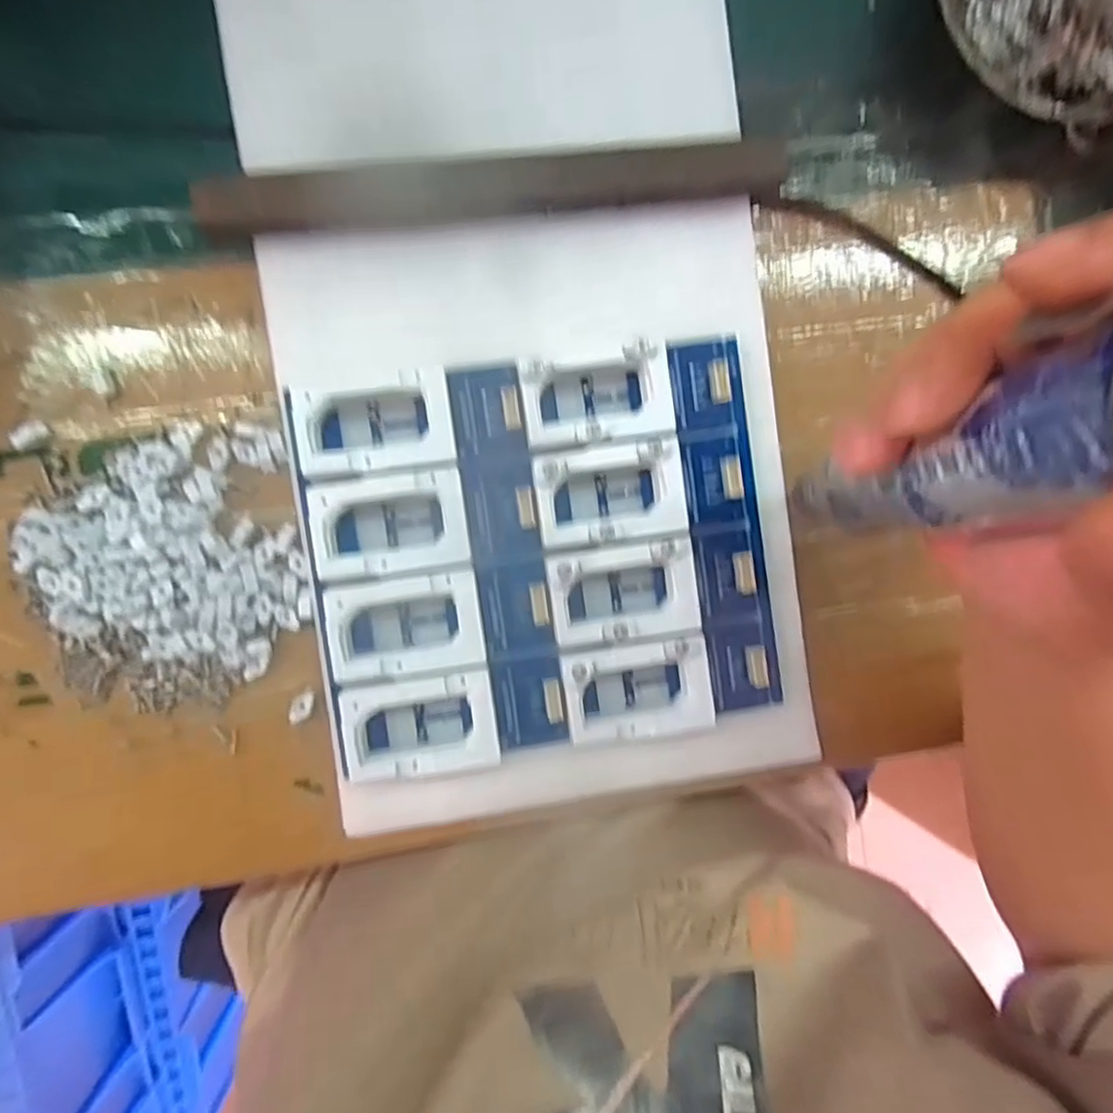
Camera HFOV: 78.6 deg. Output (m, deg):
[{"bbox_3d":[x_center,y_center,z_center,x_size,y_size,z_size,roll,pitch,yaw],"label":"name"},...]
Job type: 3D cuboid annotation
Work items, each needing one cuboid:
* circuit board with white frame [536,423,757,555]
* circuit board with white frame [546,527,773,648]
[{"bbox_3d":[0.040,-0.028,0.285,0.095,0.018,0.041,-9,92,-6],"label":"circuit board with white frame"},{"bbox_3d":[0.046,0.013,0.287,0.095,0.018,0.040,-7,92,-6],"label":"circuit board with white frame"}]

